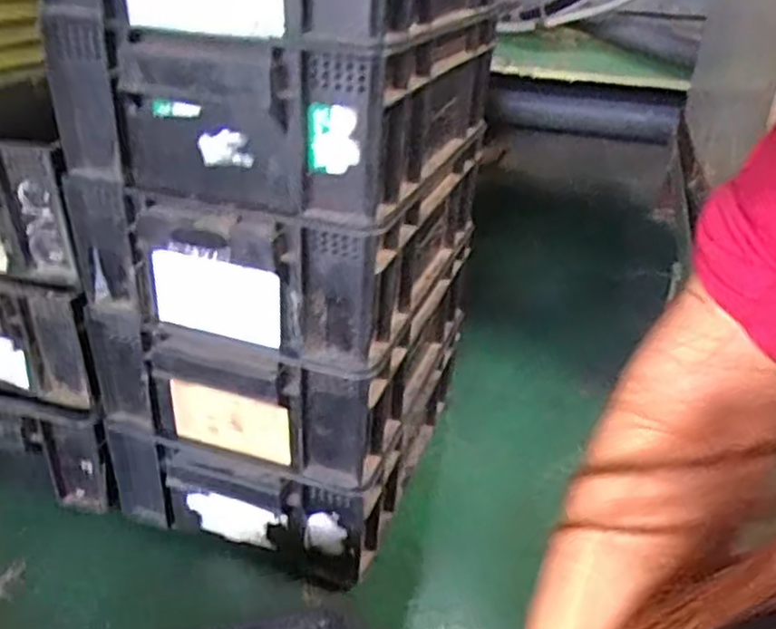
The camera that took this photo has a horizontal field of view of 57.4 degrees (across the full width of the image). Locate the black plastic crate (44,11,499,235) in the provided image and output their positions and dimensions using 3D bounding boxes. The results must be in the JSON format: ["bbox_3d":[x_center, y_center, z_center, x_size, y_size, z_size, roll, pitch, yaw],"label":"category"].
[{"bbox_3d":[-0.074,-0.178,0.562,0.239,0.106,0.280,11,28,16],"label":"black plastic crate"}]

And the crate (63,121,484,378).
[{"bbox_3d":[-0.078,-0.079,0.612,0.250,0.110,0.287,11,28,16],"label":"crate"}]

